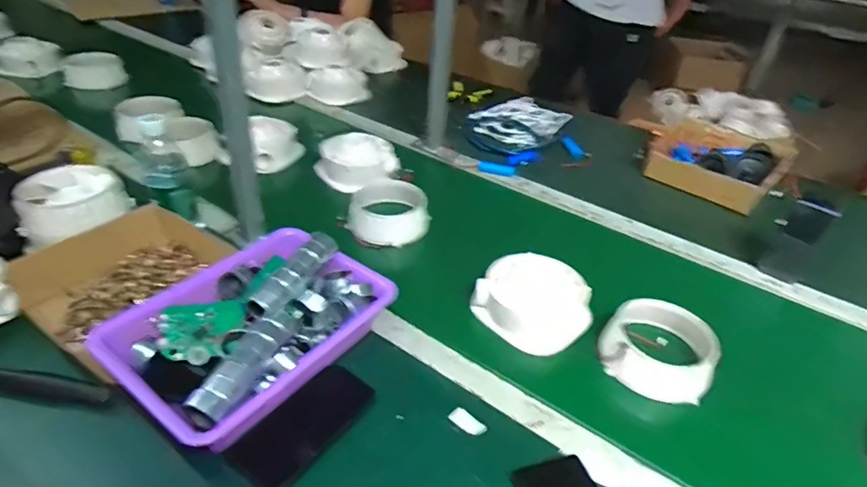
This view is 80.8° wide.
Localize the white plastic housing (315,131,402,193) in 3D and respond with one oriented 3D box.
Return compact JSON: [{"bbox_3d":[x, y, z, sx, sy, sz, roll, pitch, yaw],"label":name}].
[{"bbox_3d":[-0.133,-0.146,0.908,0.140,0.052,0.161,-4,38,-10],"label":"white plastic housing"}]

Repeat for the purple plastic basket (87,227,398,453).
[{"bbox_3d":[-0.194,0.097,0.580,0.204,0.086,0.280,27,43,28],"label":"purple plastic basket"}]

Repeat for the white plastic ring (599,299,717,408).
[{"bbox_3d":[0.275,0.128,0.624,0.127,0.062,0.109,16,39,16],"label":"white plastic ring"}]

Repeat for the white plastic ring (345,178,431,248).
[{"bbox_3d":[-0.076,-0.059,0.862,0.130,0.064,0.139,-1,37,-6],"label":"white plastic ring"}]

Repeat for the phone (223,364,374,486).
[{"bbox_3d":[-0.133,0.186,0.529,0.071,0.008,0.146,28,43,28],"label":"phone"}]

